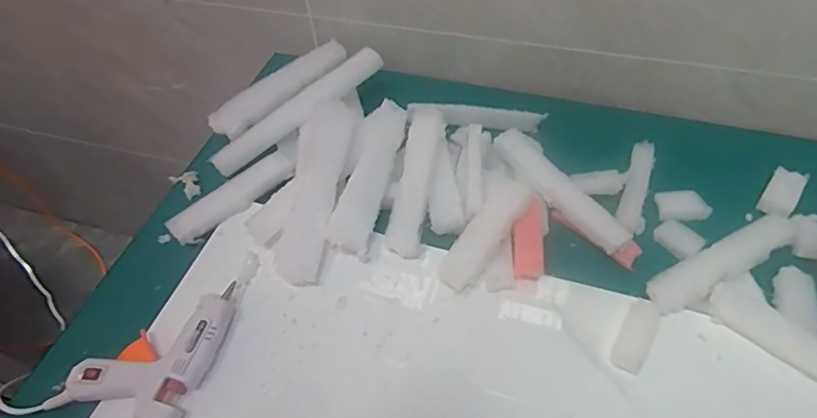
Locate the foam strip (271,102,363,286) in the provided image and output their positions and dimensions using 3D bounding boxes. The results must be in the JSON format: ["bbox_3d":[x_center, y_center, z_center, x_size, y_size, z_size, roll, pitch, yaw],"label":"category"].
[{"bbox_3d":[-0.099,-0.023,0.566,0.058,0.025,0.201,7,69,9],"label":"foam strip"}]

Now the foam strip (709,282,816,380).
[{"bbox_3d":[0.333,0.113,0.468,0.137,0.018,0.039,37,64,27],"label":"foam strip"}]

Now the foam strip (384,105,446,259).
[{"bbox_3d":[0.010,-0.033,0.576,0.035,0.022,0.172,9,72,11],"label":"foam strip"}]

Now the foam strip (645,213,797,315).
[{"bbox_3d":[0.299,0.051,0.515,0.160,0.021,0.036,-24,56,-13],"label":"foam strip"}]

